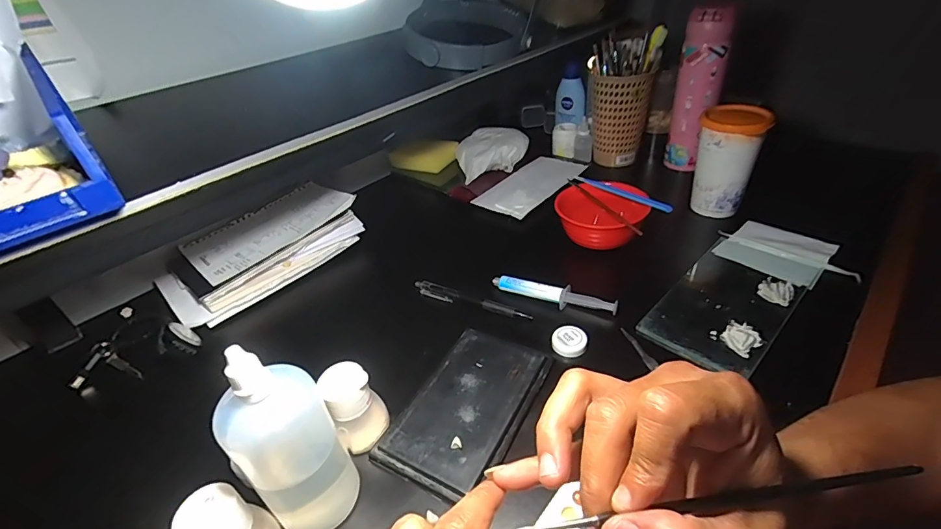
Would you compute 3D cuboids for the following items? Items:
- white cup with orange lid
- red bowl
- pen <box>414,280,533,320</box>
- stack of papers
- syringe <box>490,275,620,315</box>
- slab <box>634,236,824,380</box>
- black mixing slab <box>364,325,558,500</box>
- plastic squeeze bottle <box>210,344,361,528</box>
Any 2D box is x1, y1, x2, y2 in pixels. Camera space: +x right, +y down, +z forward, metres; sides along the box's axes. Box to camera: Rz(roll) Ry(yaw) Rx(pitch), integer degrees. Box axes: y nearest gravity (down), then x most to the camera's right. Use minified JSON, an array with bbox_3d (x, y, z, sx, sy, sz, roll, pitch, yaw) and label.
[{"bbox_3d":[0.320,-0.131,0.557,0.068,0.125,0.066,12,40,23],"label":"white cup with orange lid"},{"bbox_3d":[0.161,-0.058,0.547,0.104,0.053,0.095,-4,37,3],"label":"red bowl"},{"bbox_3d":[-0.002,0.041,0.487,0.144,0.013,0.016,16,42,27],"label":"pen"},{"bbox_3d":[-0.281,-0.030,0.589,0.166,0.046,0.250,27,48,37],"label":"stack of papers"},{"bbox_3d":[0.088,0.030,0.473,0.136,0.016,0.021,11,40,21],"label":"syringe"},{"bbox_3d":[0.269,0.034,0.450,0.198,0.012,0.101,-33,44,-31],"label":"slab"},{"bbox_3d":[-0.001,0.116,0.373,0.090,0.008,0.151,17,42,28],"label":"black mixing slab"},{"bbox_3d":[-0.117,0.112,0.283,0.059,0.145,0.053,-26,41,-25],"label":"plastic squeeze bottle"}]

